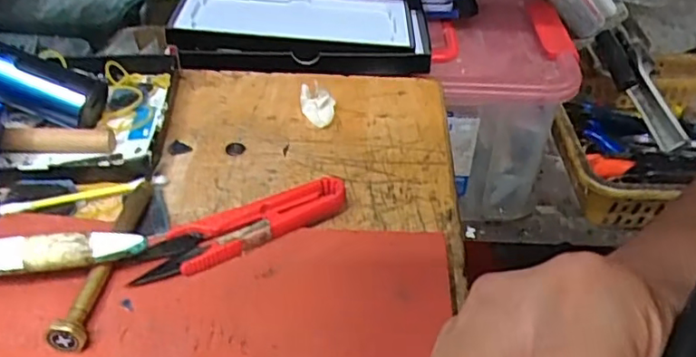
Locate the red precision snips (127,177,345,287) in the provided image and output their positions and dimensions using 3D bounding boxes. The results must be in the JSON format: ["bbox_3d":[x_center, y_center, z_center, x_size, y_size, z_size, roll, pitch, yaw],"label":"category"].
[{"bbox_3d":[-0.045,0.023,0.267,0.095,0.012,0.026,-16,43,-20],"label":"red precision snips"}]

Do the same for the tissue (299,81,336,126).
[{"bbox_3d":[-0.018,-0.044,0.350,0.017,0.012,0.033,-13,42,-17],"label":"tissue"}]

